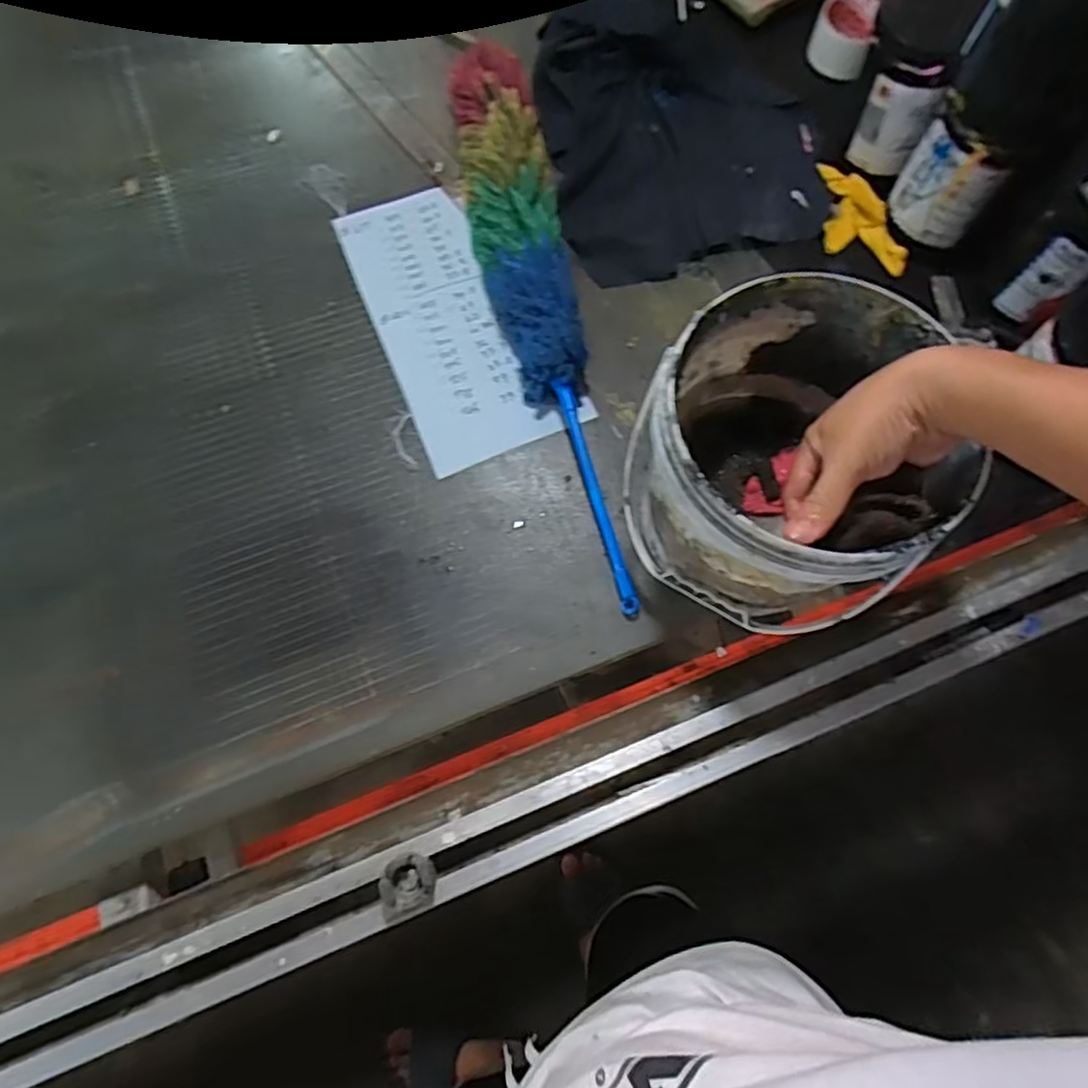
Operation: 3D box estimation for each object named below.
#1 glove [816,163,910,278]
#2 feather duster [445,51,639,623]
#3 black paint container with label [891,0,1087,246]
[{"bbox_3d":[0.341,-0.358,0.765,0.072,0.015,0.147,-19,79,9],"label":"glove"},{"bbox_3d":[-0.013,-0.249,0.697,0.094,0.063,0.638,-8,73,-5],"label":"feather duster"},{"bbox_3d":[0.420,-0.409,0.607,0.113,0.285,0.090,33,74,10],"label":"black paint container with label"}]

